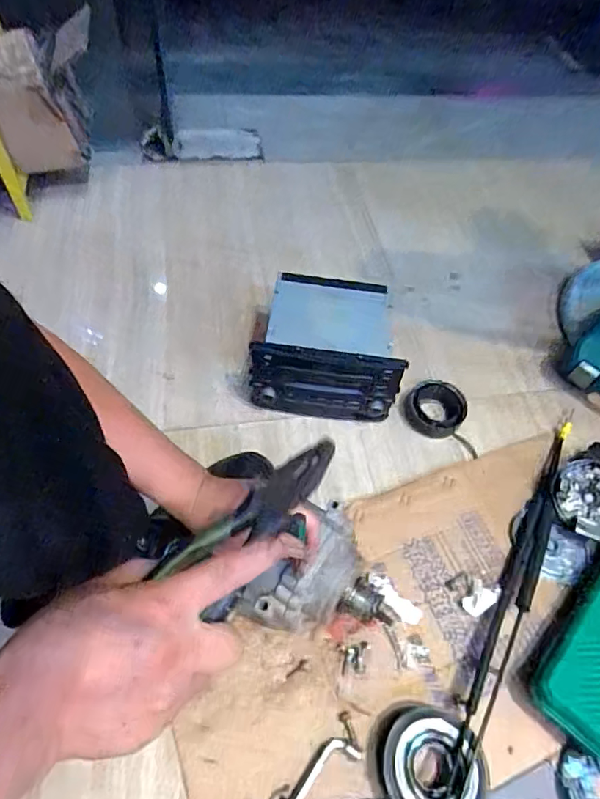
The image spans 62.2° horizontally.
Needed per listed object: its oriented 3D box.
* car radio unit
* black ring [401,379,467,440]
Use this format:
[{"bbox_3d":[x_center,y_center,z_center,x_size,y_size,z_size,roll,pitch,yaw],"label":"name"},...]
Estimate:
[{"bbox_3d":[0.046,-0.081,0.754,0.202,0.125,0.192,9,56,3],"label":"car radio unit"},{"bbox_3d":[0.209,0.012,0.764,0.092,0.028,0.084,2,56,-3],"label":"black ring"}]

